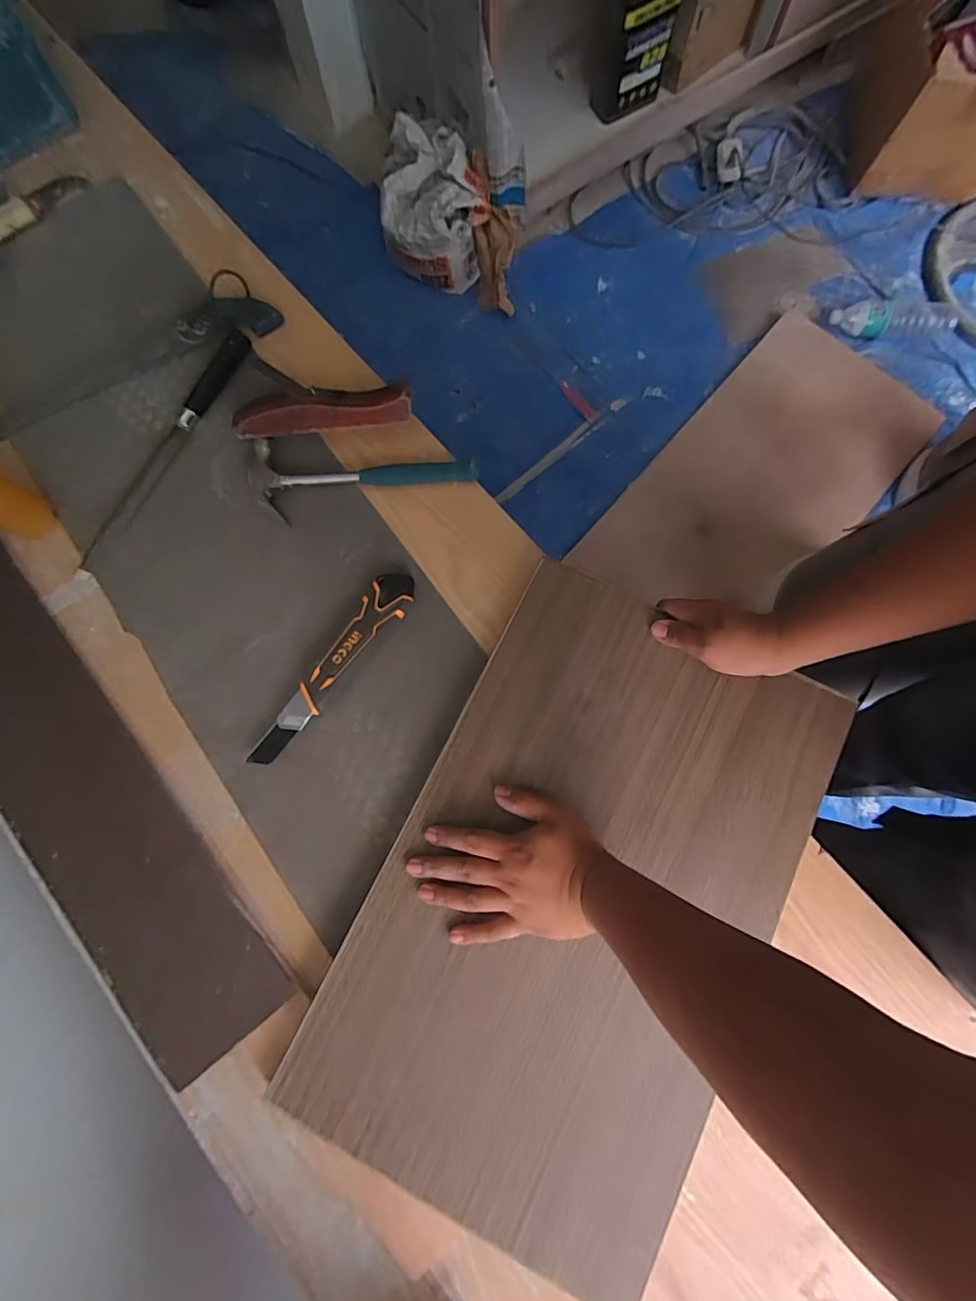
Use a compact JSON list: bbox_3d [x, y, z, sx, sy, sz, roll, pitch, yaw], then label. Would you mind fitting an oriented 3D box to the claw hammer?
[{"bbox_3d":[-0.137,-0.180,0.573,0.244,0.021,0.084,4,79,2],"label":"claw hammer"}]

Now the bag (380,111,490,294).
[{"bbox_3d":[-0.128,-1.060,1.263,0.262,0.236,0.201,14,79,4],"label":"bag"}]

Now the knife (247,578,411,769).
[{"bbox_3d":[-0.154,0.019,0.535,0.040,0.022,0.234,34,81,7],"label":"knife"}]

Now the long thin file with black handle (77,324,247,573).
[{"bbox_3d":[-0.363,-0.236,0.580,0.026,0.031,0.311,30,81,7],"label":"long thin file with black handle"}]

